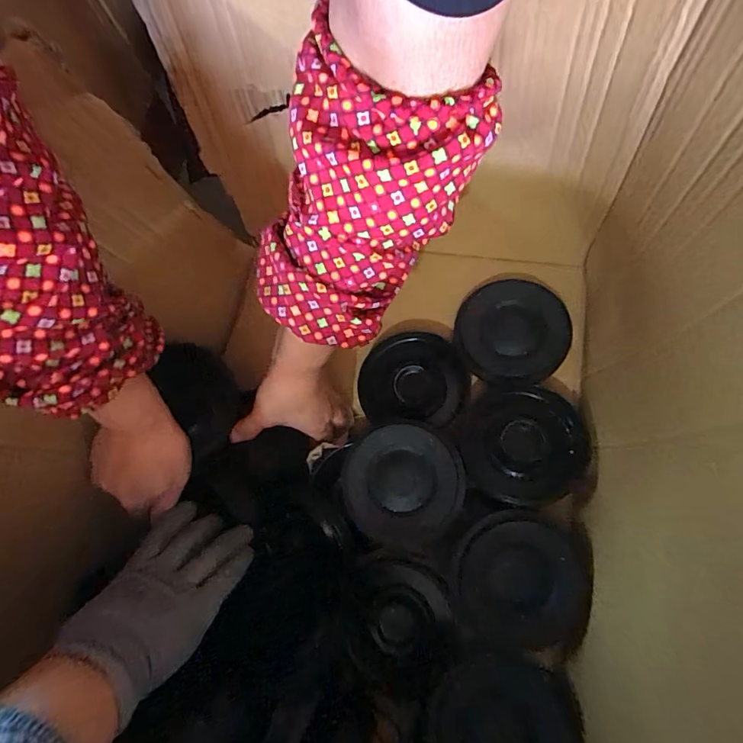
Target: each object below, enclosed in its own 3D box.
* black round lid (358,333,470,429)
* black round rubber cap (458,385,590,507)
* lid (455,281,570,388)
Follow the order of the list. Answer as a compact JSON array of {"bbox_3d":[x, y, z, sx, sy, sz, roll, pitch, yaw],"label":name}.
[{"bbox_3d":[0.047,0.008,0.512,0.117,0.010,0.104,3,74,2],"label":"black round lid"},{"bbox_3d":[0.155,0.073,0.467,0.117,0.022,0.119,2,74,2],"label":"black round rubber cap"},{"bbox_3d":[0.156,-0.044,0.506,0.115,0.027,0.121,0,73,1],"label":"lid"}]

